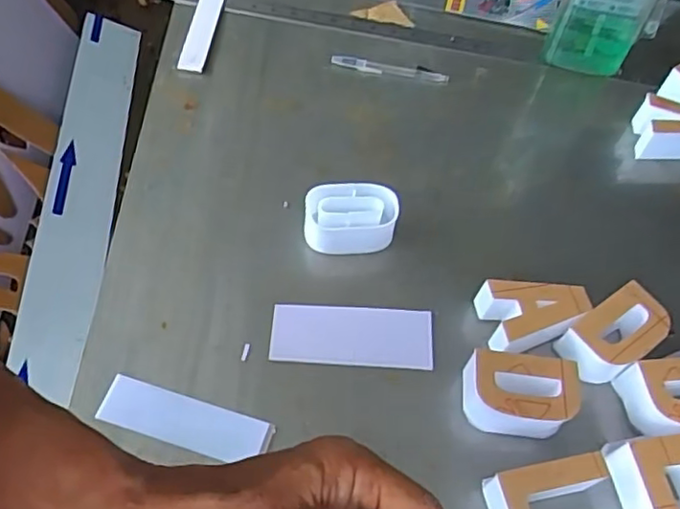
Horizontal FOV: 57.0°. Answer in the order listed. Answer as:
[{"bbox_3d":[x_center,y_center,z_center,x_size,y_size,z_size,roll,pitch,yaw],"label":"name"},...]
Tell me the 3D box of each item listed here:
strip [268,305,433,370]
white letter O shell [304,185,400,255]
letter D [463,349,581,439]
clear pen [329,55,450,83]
[{"bbox_3d":[0.011,0.071,0.545,0.139,0.008,0.053,3,58,-2],"label":"strip"},{"bbox_3d":[0.010,-0.032,0.589,0.085,0.041,0.053,2,58,-3],"label":"white letter O shell"},{"bbox_3d":[0.145,0.115,0.506,0.085,0.049,0.056,10,58,2],"label":"letter D"},{"bbox_3d":[0.058,-0.218,0.730,0.136,0.011,0.017,9,58,2],"label":"clear pen"}]

